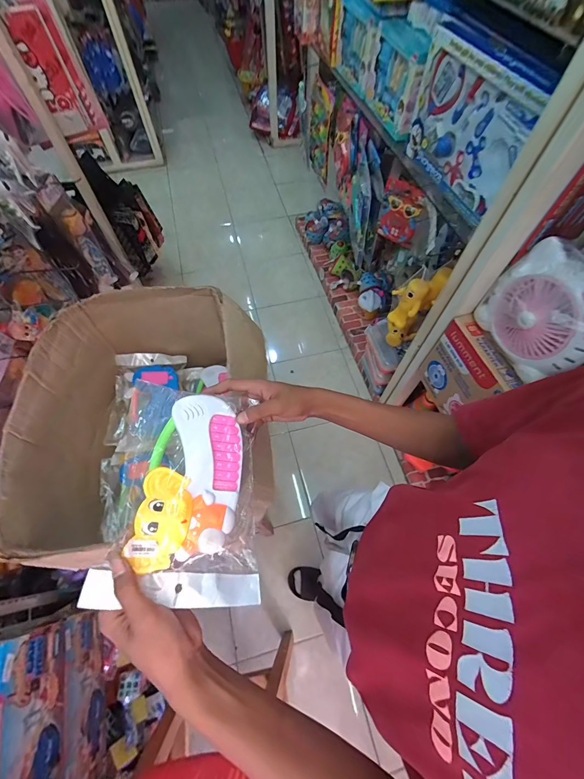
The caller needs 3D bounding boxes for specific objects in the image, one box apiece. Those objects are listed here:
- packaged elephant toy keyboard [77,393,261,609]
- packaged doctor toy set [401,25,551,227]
[{"bbox_3d":[-0.115,0.111,0.368,0.150,0.042,0.226,14,58,-24],"label":"packaged elephant toy keyboard"},{"bbox_3d":[0.403,-0.637,0.765,0.052,0.250,0.387,-13,63,-7],"label":"packaged doctor toy set"}]

